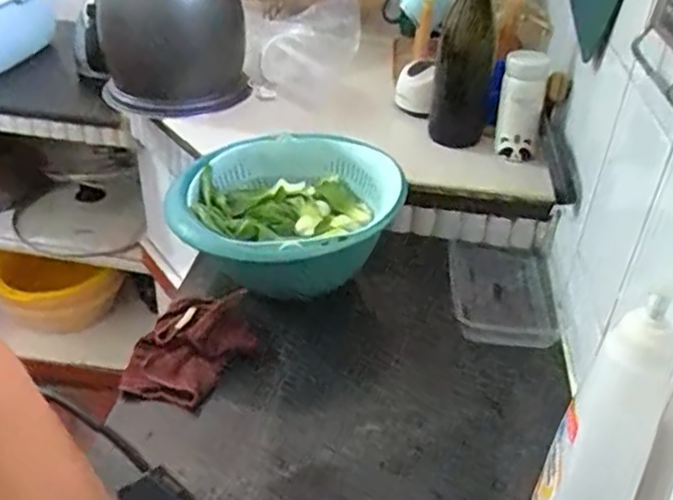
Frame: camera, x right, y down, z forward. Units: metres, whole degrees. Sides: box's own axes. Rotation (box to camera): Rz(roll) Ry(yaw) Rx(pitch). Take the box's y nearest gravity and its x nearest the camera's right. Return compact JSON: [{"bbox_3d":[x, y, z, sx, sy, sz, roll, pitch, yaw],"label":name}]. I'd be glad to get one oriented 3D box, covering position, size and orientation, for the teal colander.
[{"bbox_3d":[-0.057,-0.040,0.799,0.249,0.108,0.236,9,35,8],"label":"teal colander"}]

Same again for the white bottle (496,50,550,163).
[{"bbox_3d":[0.247,-0.192,0.901,0.064,0.144,0.059,13,16,27],"label":"white bottle"}]

